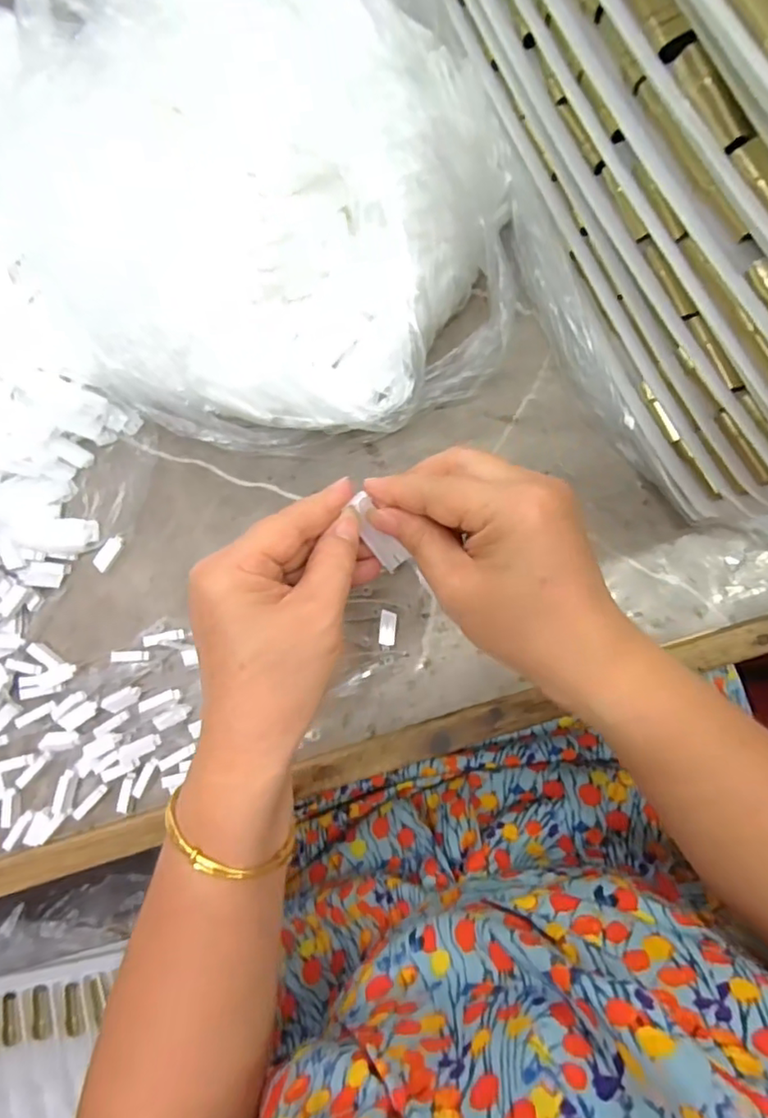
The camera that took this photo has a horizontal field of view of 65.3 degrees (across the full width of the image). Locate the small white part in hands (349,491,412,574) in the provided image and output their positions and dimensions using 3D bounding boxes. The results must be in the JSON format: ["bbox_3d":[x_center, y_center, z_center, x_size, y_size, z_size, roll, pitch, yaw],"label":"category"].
[{"bbox_3d":[-0.003,-0.012,0.288,0.013,0.008,0.043,-31,124,1],"label":"small white part in hands"}]

